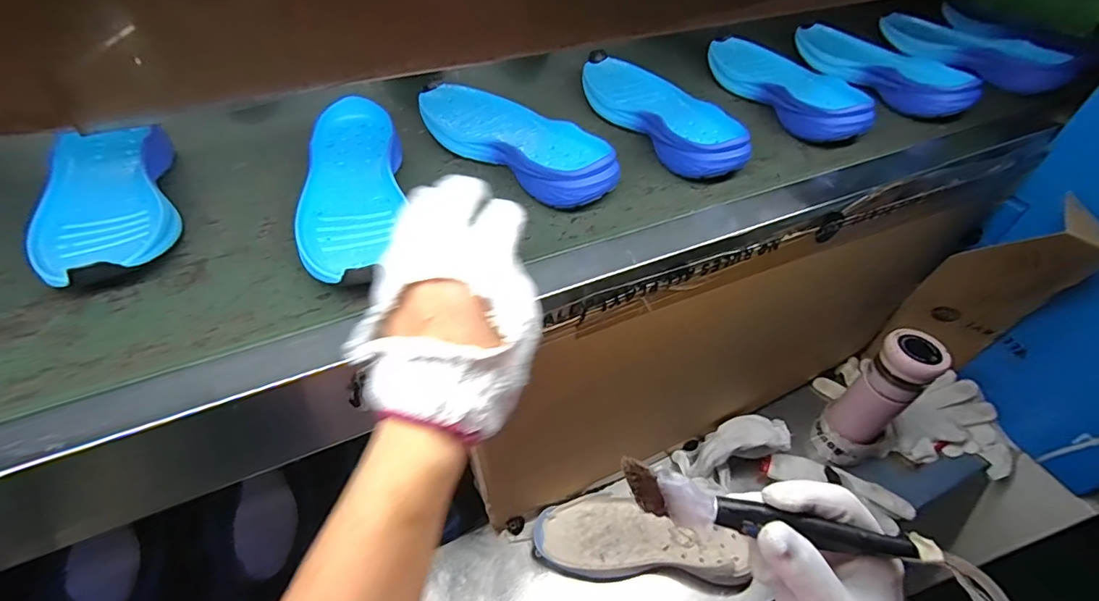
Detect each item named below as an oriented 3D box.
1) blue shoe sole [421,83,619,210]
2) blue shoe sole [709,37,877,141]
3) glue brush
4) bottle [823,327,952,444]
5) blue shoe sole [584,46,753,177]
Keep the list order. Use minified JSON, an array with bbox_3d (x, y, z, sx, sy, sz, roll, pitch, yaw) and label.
[{"bbox_3d":[-0.035,-0.161,0.503,0.239,0.039,0.082,33,53,26],"label":"blue shoe sole"},{"bbox_3d":[0.280,-0.256,0.602,0.093,0.042,0.243,-19,52,-19],"label":"blue shoe sole"},{"bbox_3d":[0.120,0.117,0.266,0.159,0.028,0.016,10,47,7],"label":"glue brush"},{"bbox_3d":[0.442,0.126,0.664,0.064,0.197,0.067,1,48,-2],"label":"bottle"},{"bbox_3d":[0.118,-0.216,0.560,0.091,0.038,0.277,-23,51,-22],"label":"blue shoe sole"}]

